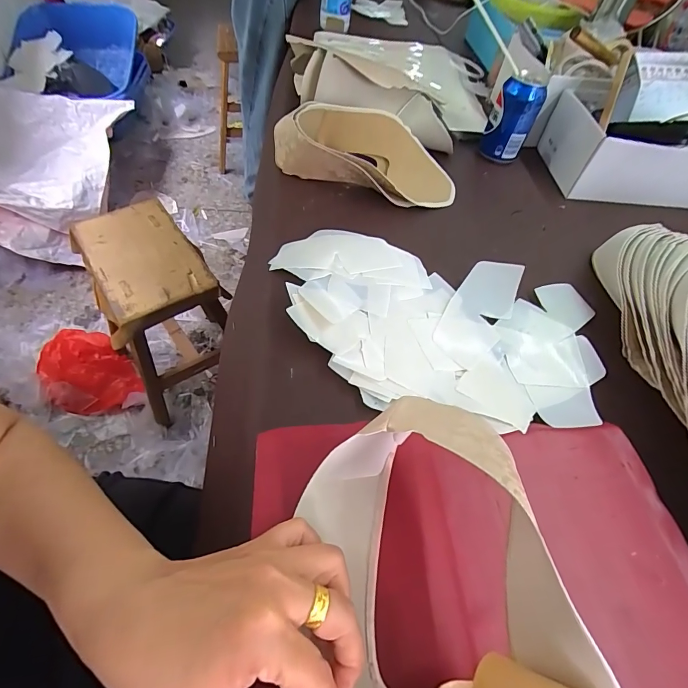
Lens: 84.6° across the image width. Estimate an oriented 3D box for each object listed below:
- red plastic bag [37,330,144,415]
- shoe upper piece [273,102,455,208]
[{"bbox_3d":[-0.717,0.073,1.044,0.294,0.110,0.193,36,56,19],"label":"red plastic bag"},{"bbox_3d":[0.033,-0.268,0.530,0.253,0.074,0.147,-1,53,-8],"label":"shoe upper piece"}]

